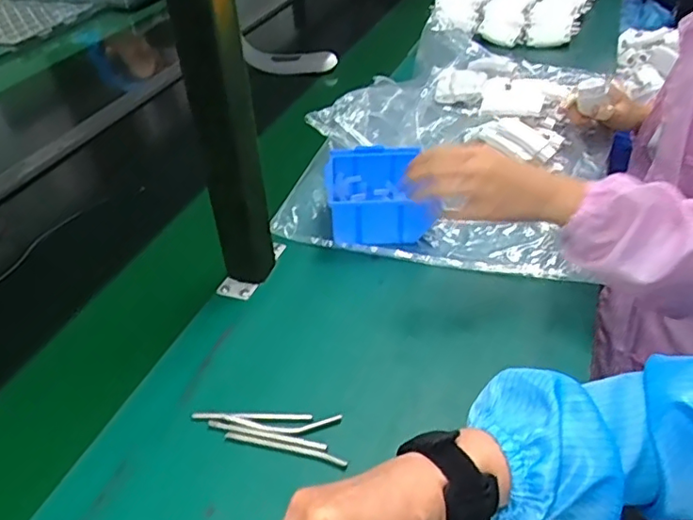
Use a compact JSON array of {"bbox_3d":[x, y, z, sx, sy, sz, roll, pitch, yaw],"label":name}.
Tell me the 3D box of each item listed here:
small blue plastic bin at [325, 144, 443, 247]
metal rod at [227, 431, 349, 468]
[{"bbox_3d":[0.034,-0.080,0.740,0.111,0.065,0.128,-4,40,-3],"label":"small blue plastic bin"},{"bbox_3d":[-0.051,0.156,0.488,0.106,0.004,0.007,10,41,13],"label":"metal rod"}]

